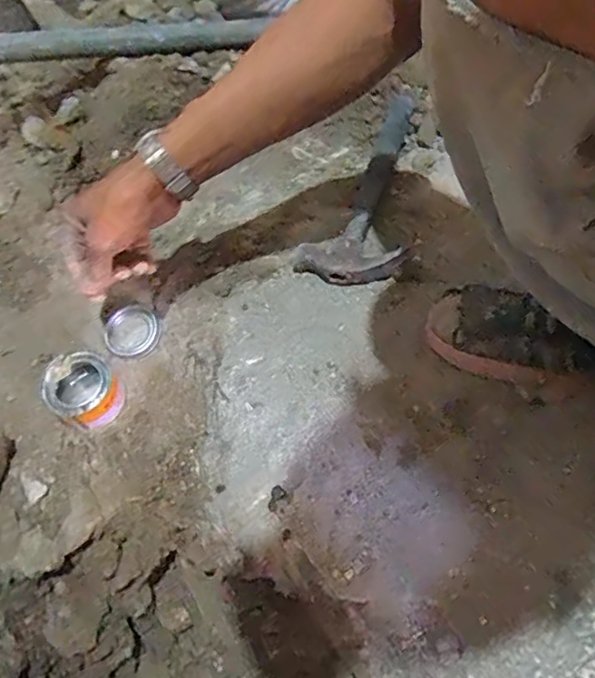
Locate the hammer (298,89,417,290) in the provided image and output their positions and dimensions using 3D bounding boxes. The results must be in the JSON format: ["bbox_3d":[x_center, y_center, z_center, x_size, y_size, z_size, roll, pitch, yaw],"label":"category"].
[{"bbox_3d":[0.097,-0.186,0.658,0.117,0.046,0.285,14,62,15],"label":"hammer"}]

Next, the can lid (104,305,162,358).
[{"bbox_3d":[-0.181,-0.008,0.602,0.059,0.013,0.057,-3,57,5],"label":"can lid"}]

